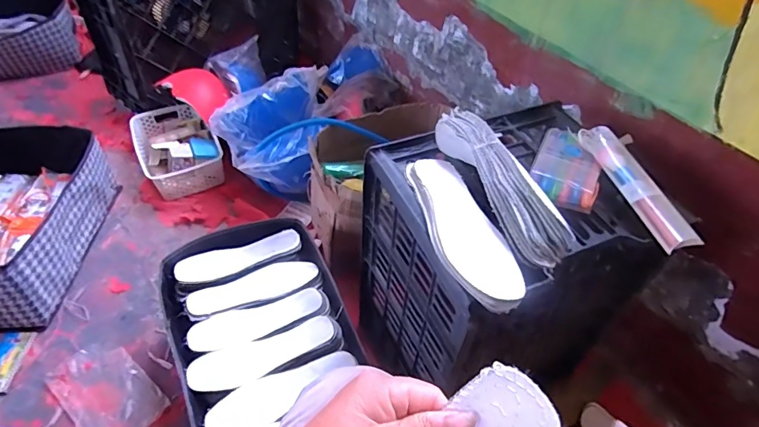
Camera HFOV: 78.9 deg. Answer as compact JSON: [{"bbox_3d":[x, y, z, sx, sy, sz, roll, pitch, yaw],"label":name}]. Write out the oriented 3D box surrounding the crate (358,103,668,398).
[{"bbox_3d":[0.178,0.106,0.738,0.339,0.439,0.275,-16,50,-19],"label":"crate"}]

